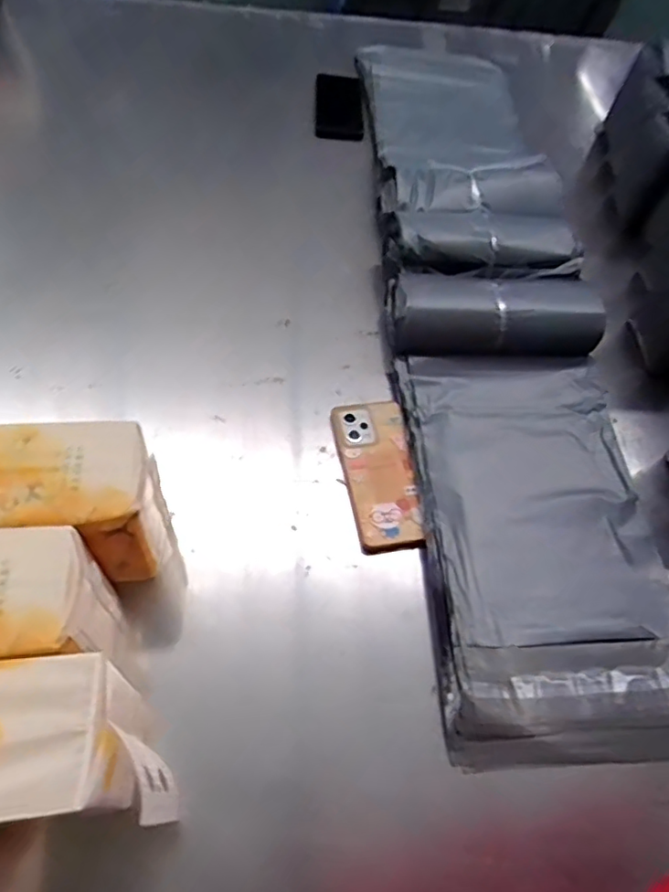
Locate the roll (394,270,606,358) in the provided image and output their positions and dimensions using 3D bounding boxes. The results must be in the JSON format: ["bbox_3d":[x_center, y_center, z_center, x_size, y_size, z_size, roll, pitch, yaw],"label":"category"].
[{"bbox_3d":[0.195,-0.161,0.712,0.250,0.057,0.105,-2,58,-7],"label":"roll"}]

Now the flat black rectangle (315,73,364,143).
[{"bbox_3d":[0.009,-0.546,0.967,0.075,0.017,0.126,2,71,-7],"label":"flat black rectangle"}]

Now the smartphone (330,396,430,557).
[{"bbox_3d":[0.047,0.026,0.625,0.076,0.009,0.175,-6,59,-10],"label":"smartphone"}]

